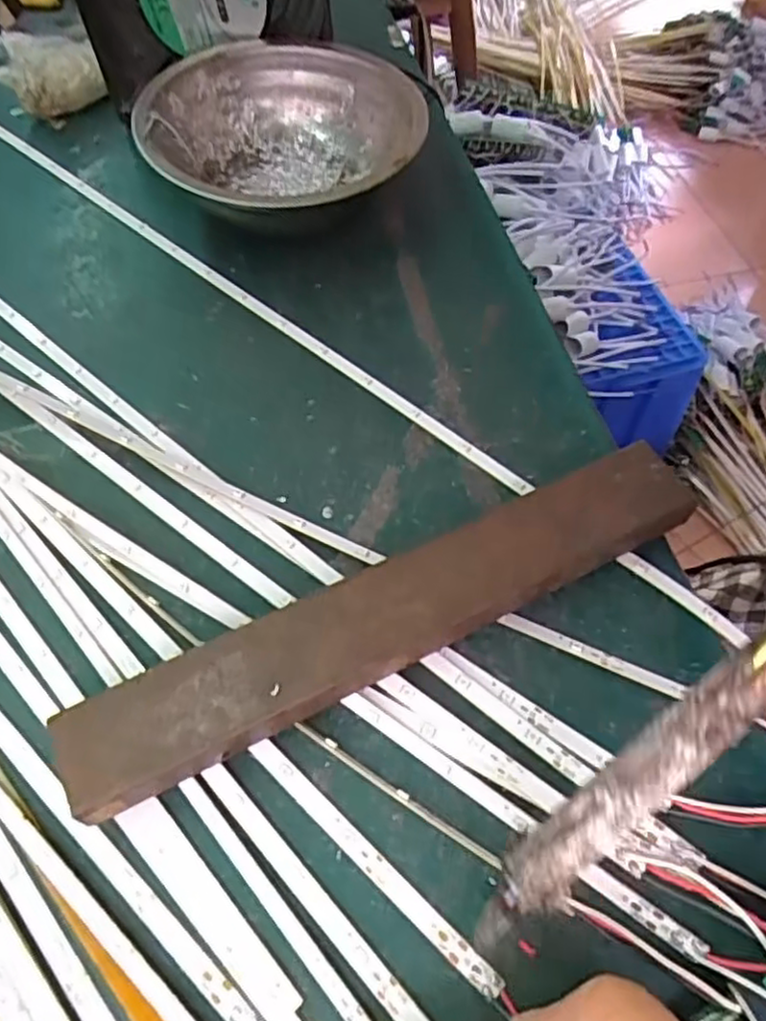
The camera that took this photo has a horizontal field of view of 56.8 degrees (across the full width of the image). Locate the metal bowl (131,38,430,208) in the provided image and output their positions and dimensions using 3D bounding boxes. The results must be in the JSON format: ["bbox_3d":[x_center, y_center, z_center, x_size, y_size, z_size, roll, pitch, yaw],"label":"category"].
[{"bbox_3d":[-0.044,-0.168,0.333,0.122,0.045,0.123,-1,57,1],"label":"metal bowl"}]

